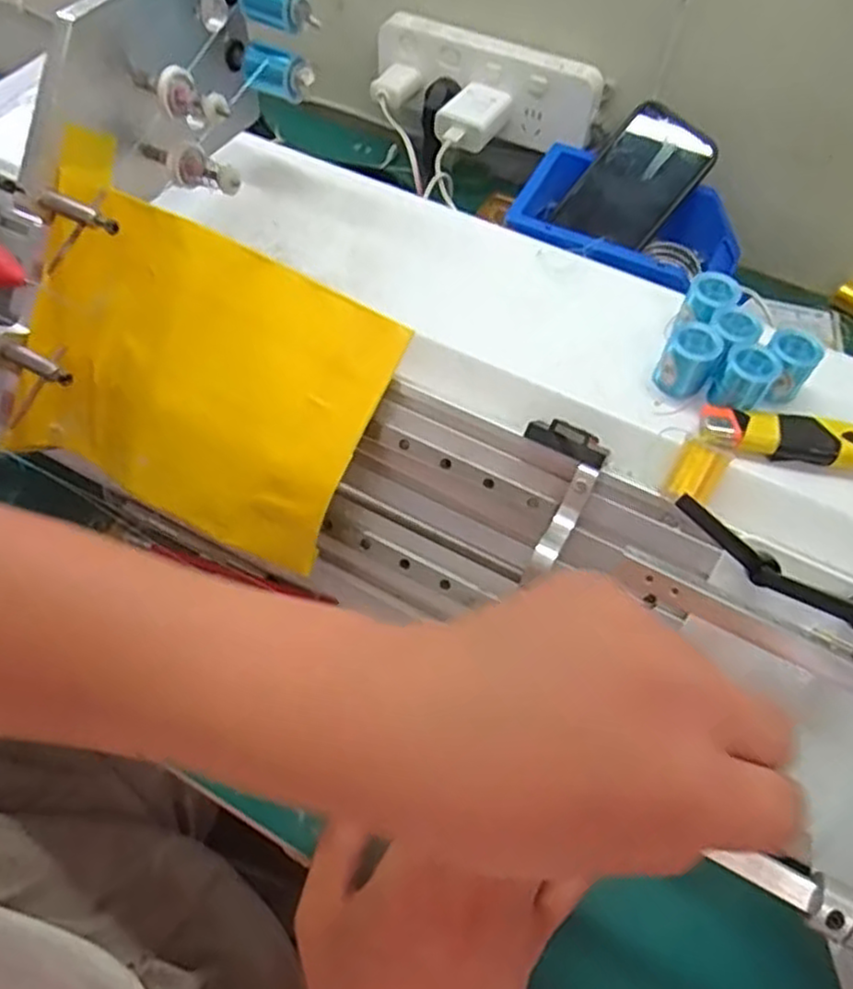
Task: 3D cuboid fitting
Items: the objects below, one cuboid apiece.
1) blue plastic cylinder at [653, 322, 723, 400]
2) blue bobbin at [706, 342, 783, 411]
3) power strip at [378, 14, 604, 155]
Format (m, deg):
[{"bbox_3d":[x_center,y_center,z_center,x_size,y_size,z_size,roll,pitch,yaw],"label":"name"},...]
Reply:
[{"bbox_3d":[0.134,-0.069,0.370,0.024,0.032,0.023,29,60,16],"label":"blue plastic cylinder"},{"bbox_3d":[0.160,-0.058,0.363,0.025,0.029,0.021,34,61,18],"label":"blue bobbin"},{"bbox_3d":[0.052,-0.350,0.626,0.194,0.078,0.034,22,58,12],"label":"power strip"}]

